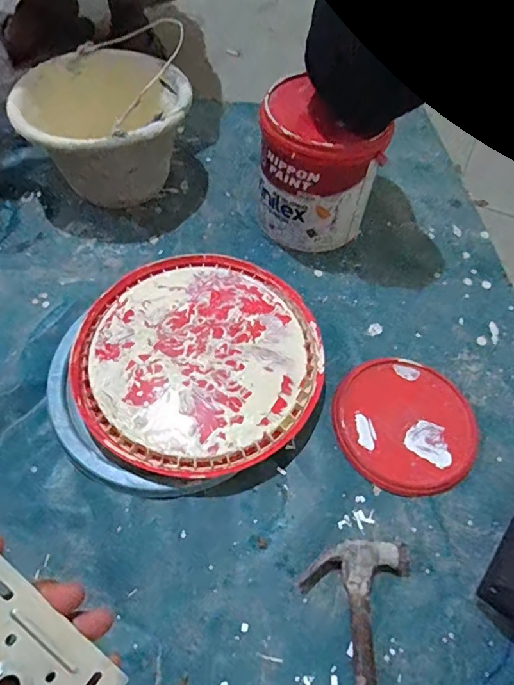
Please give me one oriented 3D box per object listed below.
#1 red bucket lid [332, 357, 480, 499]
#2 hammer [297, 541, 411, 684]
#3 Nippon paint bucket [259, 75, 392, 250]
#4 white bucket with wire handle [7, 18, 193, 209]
[{"bbox_3d":[0.187,0.101,0.599,0.171,0.010,0.178,2,58,-3],"label":"red bucket lid"},{"bbox_3d":[0.093,0.361,0.423,0.106,0.024,0.341,6,58,0],"label":"hammer"},{"bbox_3d":[0.090,-0.262,0.716,0.173,0.190,0.158,2,58,-3],"label":"Nippon paint bucket"},{"bbox_3d":[-0.221,-0.340,0.767,0.218,0.158,0.231,2,58,-3],"label":"white bucket with wire handle"}]

